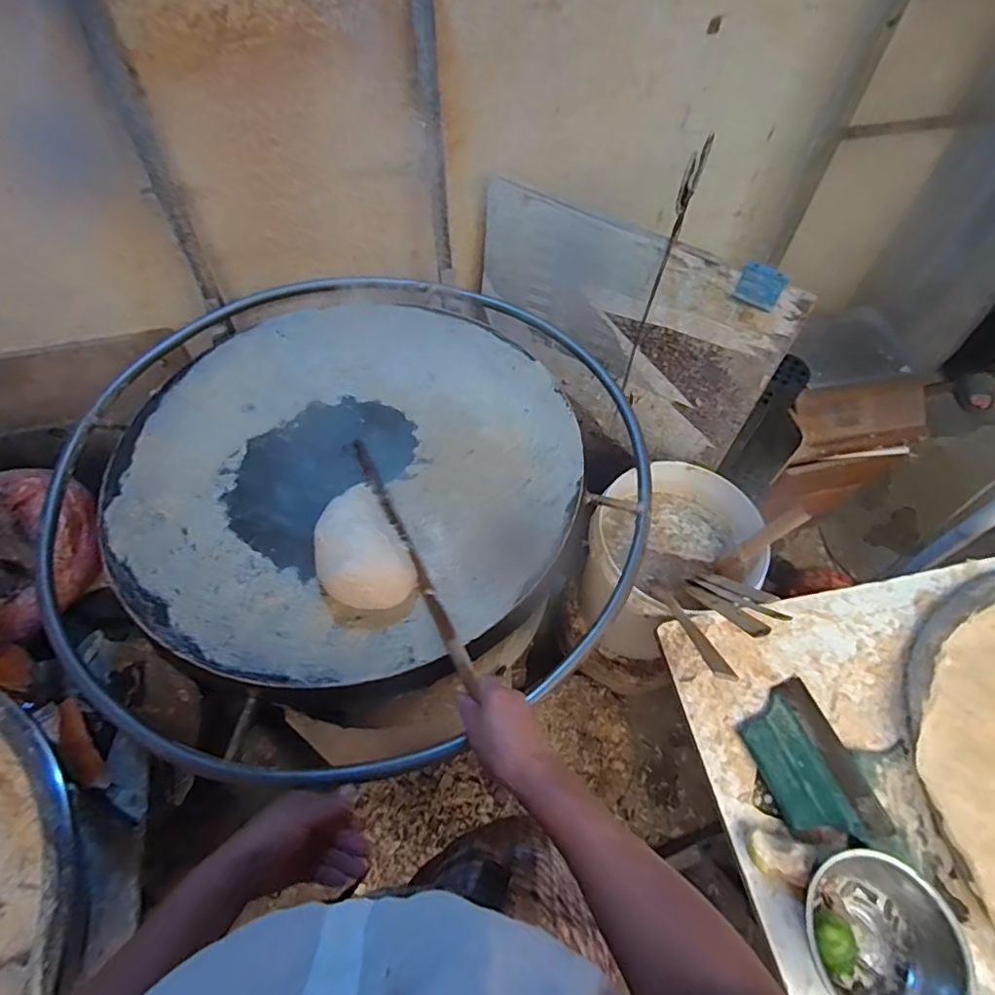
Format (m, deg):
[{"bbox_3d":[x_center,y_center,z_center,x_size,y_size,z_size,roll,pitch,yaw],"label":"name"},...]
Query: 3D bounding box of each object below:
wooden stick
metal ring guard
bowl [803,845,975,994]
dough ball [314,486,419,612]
[{"bbox_3d":[-0.111,0.058,0.661,0.014,0.019,0.352,-23,59,-14],"label":"wooden stick"},{"bbox_3d":[-0.209,-0.043,0.802,0.821,0.061,0.829,-3,57,-2],"label":"metal ring guard"},{"bbox_3d":[0.418,0.489,0.600,0.155,0.050,0.163,0,57,0],"label":"bowl"},{"bbox_3d":[-0.168,0.052,0.645,0.098,0.067,0.166,-24,60,-15],"label":"dough ball"}]

